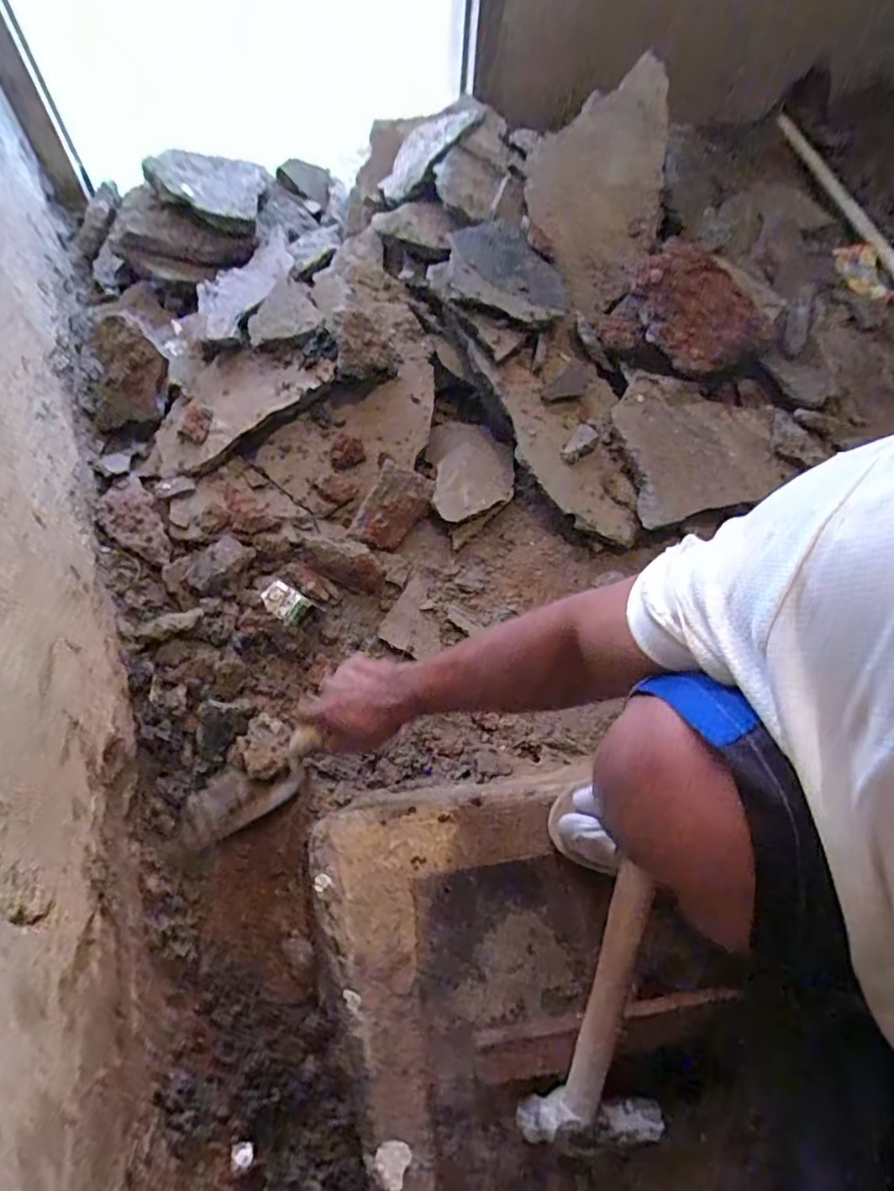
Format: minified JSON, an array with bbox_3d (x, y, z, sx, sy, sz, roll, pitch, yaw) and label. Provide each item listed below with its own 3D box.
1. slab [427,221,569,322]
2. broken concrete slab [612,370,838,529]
[{"bbox_3d":[0.082,-0.486,0.894,0.208,0.056,0.158,16,64,5],"label":"slab"},{"bbox_3d":[0.380,-0.250,0.901,0.250,0.028,0.186,-20,87,-4],"label":"broken concrete slab"}]

